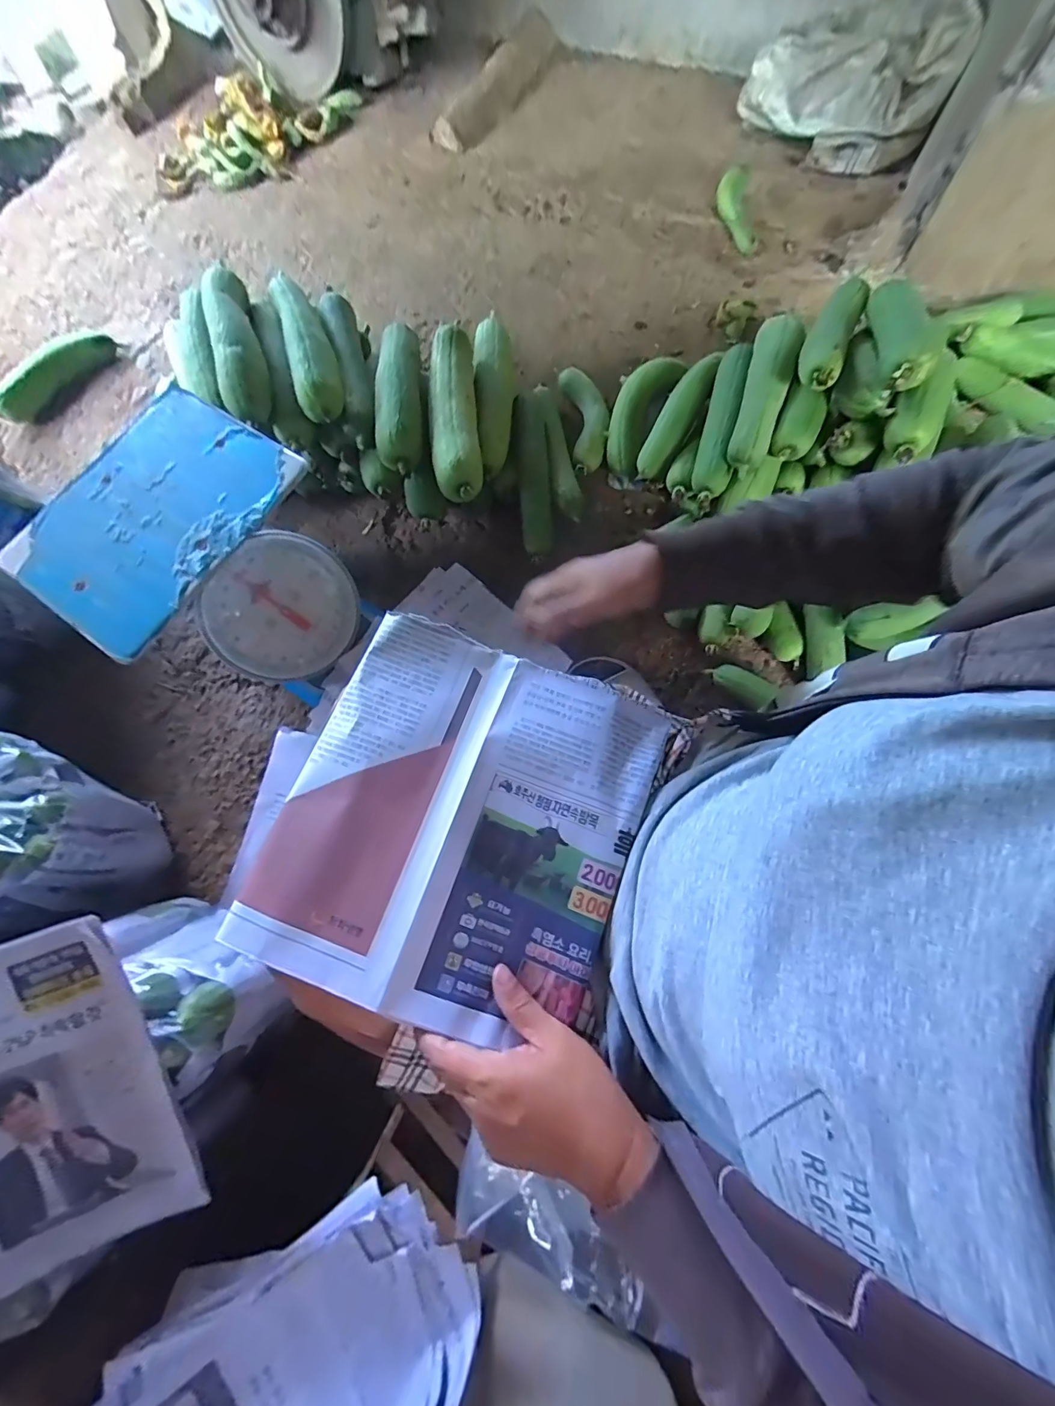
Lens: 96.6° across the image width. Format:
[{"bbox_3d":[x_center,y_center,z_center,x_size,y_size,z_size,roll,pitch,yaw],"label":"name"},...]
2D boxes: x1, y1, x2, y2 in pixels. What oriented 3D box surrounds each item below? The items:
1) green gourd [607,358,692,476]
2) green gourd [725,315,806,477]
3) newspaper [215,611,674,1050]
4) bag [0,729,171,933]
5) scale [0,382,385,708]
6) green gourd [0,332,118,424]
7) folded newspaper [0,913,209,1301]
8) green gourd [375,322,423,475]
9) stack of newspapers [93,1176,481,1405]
[{"bbox_3d":[0.188,-0.487,0.792,0.077,0.056,0.190,30,111,11],"label":"green gourd"},{"bbox_3d":[0.319,-0.420,0.639,0.055,0.052,0.213,15,91,7],"label":"green gourd"},{"bbox_3d":[-0.048,0.082,0.355,0.250,0.030,0.267,18,74,8],"label":"newspaper"},{"bbox_3d":[-0.645,0.161,0.603,0.238,0.219,0.208,9,73,5],"label":"bag"},{"bbox_3d":[-0.417,-0.173,0.667,0.259,0.277,0.290,33,76,12],"label":"scale"},{"bbox_3d":[-0.979,-0.680,0.972,0.073,0.072,0.268,43,79,14],"label":"green gourd"},{"bbox_3d":[-0.503,0.368,0.395,0.375,0.085,0.258,-17,72,-3],"label":"folded newspaper"},{"bbox_3d":[-0.196,-0.472,0.713,0.067,0.052,0.252,-6,72,1],"label":"green gourd"},{"bbox_3d":[-0.216,0.587,0.370,0.236,0.085,0.345,38,78,13],"label":"stack of newspapers"}]

